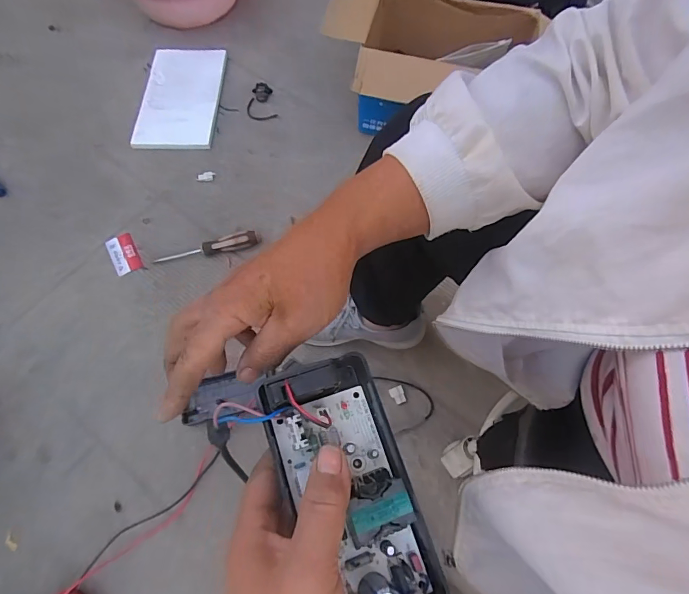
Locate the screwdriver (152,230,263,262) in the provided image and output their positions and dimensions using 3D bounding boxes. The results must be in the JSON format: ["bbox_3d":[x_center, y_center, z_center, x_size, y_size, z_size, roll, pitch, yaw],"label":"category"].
[{"bbox_3d":[-0.265,-0.099,0.825,0.202,0.028,0.031,-7,67,-3],"label":"screwdriver"}]

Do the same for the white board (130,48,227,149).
[{"bbox_3d":[-0.383,-0.473,0.998,0.173,0.017,0.294,1,66,0],"label":"white board"}]

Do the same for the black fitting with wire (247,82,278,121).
[{"bbox_3d":[-0.197,-0.457,0.993,0.064,0.015,0.104,-10,67,-5],"label":"black fitting with wire"}]

